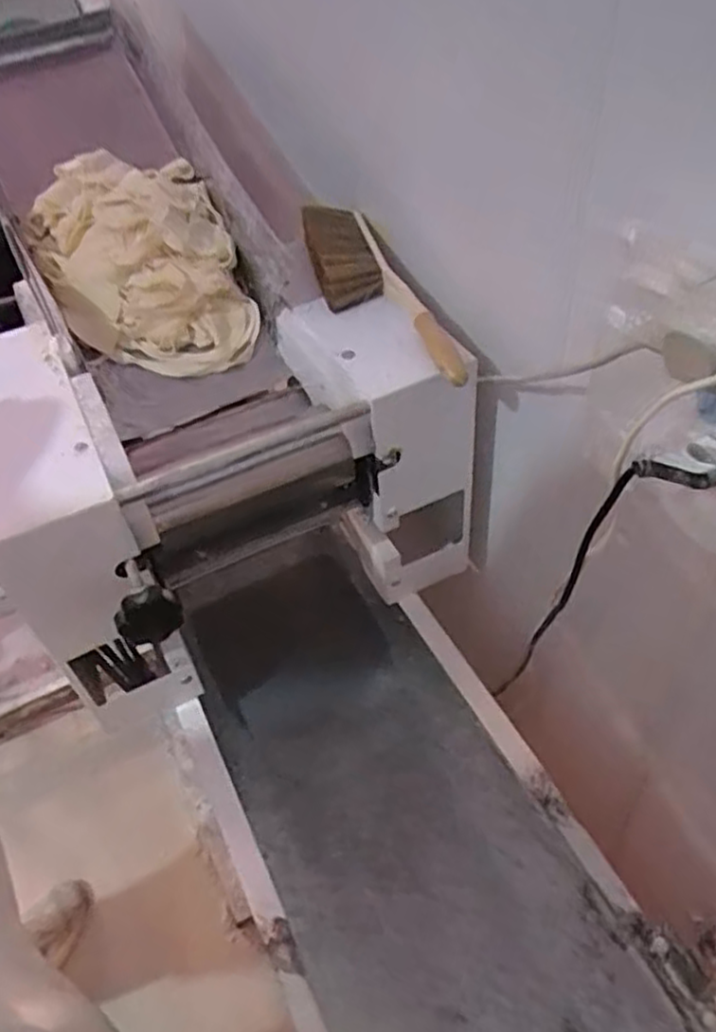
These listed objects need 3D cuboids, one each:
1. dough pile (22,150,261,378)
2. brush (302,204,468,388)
[{"bbox_3d":[-0.273,-0.320,0.903,0.225,0.177,0.298,-20,49,-12],"label":"dough pile"},{"bbox_3d":[0.016,-0.256,0.801,0.092,0.067,0.338,-19,48,-12],"label":"brush"}]

